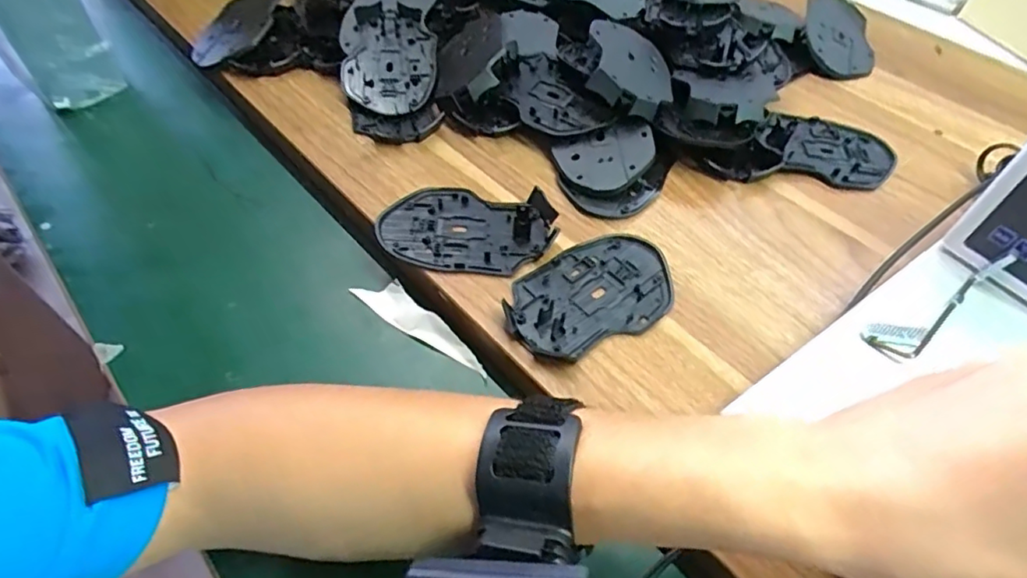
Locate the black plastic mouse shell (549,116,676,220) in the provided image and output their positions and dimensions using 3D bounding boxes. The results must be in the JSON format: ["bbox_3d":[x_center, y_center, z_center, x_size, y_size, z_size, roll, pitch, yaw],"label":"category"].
[{"bbox_3d":[0.077,-0.086,0.423,0.083,0.025,0.072,-12,57,-7],"label":"black plastic mouse shell"}]

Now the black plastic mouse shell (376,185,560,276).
[{"bbox_3d":[-0.030,-0.039,0.390,0.112,0.011,0.070,7,57,6],"label":"black plastic mouse shell"}]

